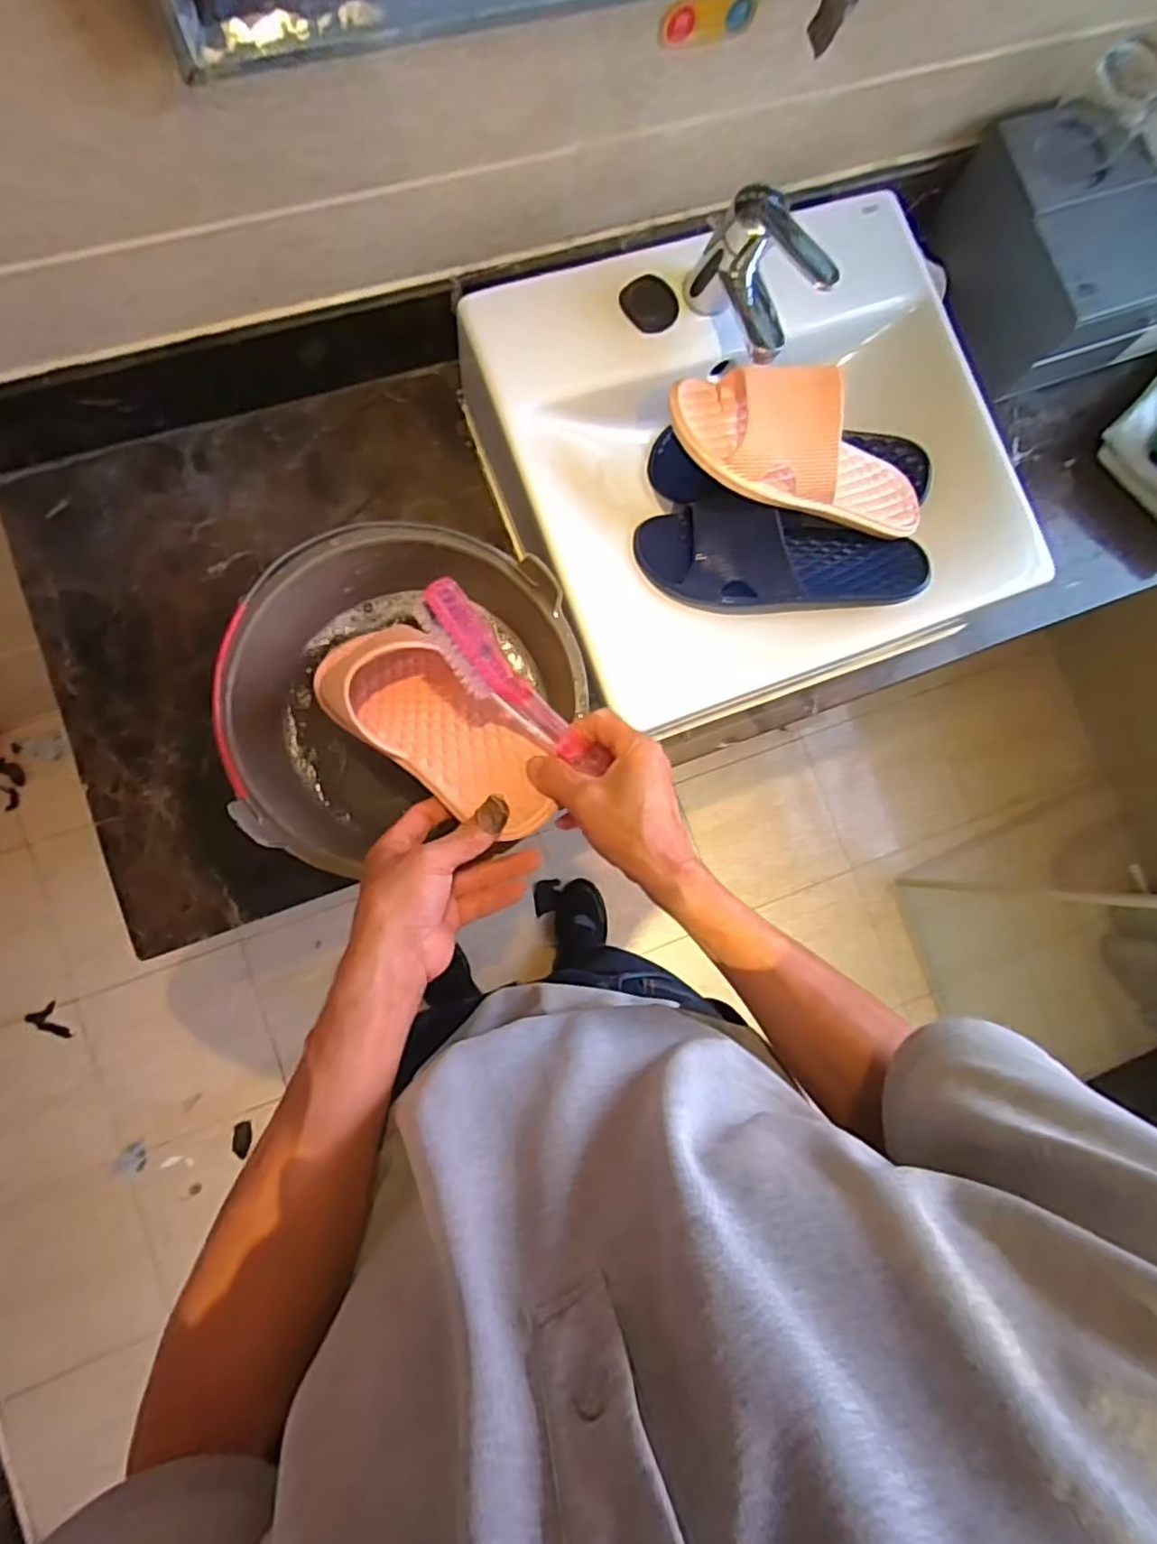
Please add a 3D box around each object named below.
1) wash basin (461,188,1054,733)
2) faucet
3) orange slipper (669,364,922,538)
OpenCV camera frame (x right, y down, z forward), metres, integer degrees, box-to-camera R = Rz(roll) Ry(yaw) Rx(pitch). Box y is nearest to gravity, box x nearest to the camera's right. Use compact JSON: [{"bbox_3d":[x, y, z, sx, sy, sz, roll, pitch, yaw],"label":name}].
[{"bbox_3d":[0.164,-0.294,0.669,0.437,0.145,0.407,-20,87,-8],"label":"wash basin"},{"bbox_3d":[0.149,-0.409,0.578,0.053,0.105,0.110,-30,88,-9],"label":"faucet"},{"bbox_3d":[0.209,-0.275,0.581,0.260,0.077,0.098,14,82,-19],"label":"orange slipper"}]

